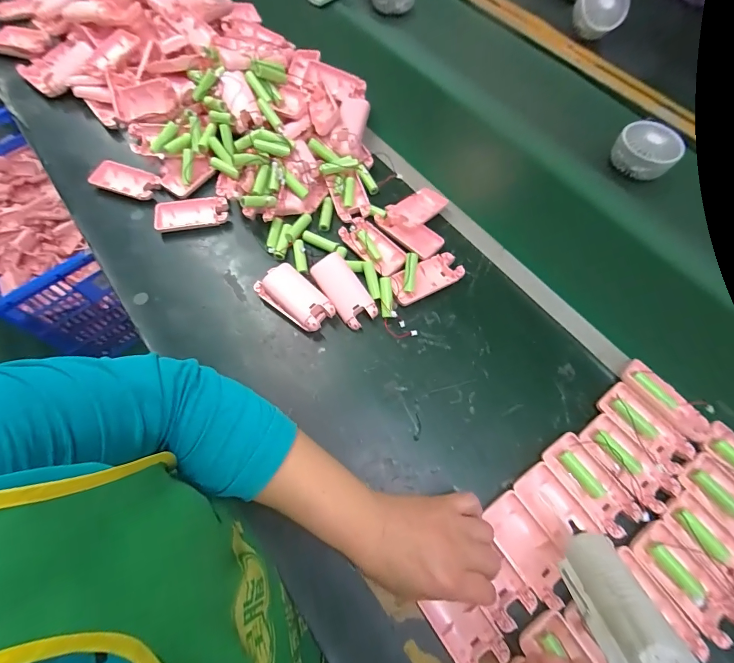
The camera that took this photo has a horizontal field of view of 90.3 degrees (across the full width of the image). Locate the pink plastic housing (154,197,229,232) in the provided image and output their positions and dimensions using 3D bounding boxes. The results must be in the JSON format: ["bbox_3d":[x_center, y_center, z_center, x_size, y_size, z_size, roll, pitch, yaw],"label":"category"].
[{"bbox_3d":[-0.243,-0.163,0.508,0.095,0.014,0.048,-10,68,-4],"label":"pink plastic housing"}]

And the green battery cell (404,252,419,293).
[{"bbox_3d":[0.055,-0.073,0.460,0.015,0.014,0.051,6,80,3],"label":"green battery cell"}]

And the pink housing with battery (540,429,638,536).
[{"bbox_3d":[0.224,0.154,0.369,0.046,0.013,0.094,-32,71,-12],"label":"pink housing with battery"}]

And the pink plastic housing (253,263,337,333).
[{"bbox_3d":[-0.087,-0.041,0.450,0.100,0.029,0.051,39,73,15],"label":"pink plastic housing"}]

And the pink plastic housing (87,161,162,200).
[{"bbox_3d":[-0.350,-0.216,0.525,0.101,0.015,0.046,24,69,10],"label":"pink plastic housing"}]

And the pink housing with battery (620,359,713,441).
[{"bbox_3d":[0.330,0.074,0.403,0.041,0.013,0.096,-36,72,-14],"label":"pink housing with battery"}]

